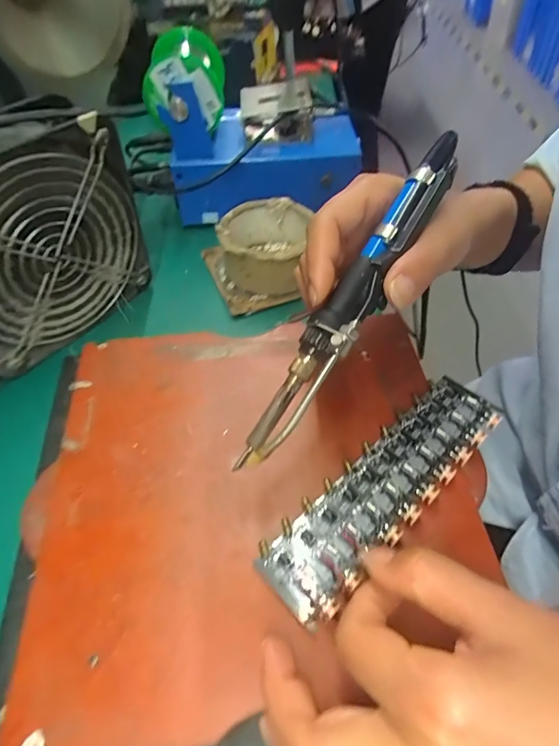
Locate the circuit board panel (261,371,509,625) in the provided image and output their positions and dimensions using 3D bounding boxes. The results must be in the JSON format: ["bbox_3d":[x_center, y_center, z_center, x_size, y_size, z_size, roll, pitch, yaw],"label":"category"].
[{"bbox_3d":[0.060,0.059,0.240,0.161,0.007,0.045,-37,59,-24],"label":"circuit board panel"}]

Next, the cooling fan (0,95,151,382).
[{"bbox_3d":[-0.176,-0.091,0.312,0.060,0.149,0.148,28,55,22],"label":"cooling fan"}]

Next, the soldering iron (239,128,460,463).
[{"bbox_3d":[0.041,-0.044,0.224,0.025,0.018,0.204,29,81,23],"label":"soldering iron"}]

